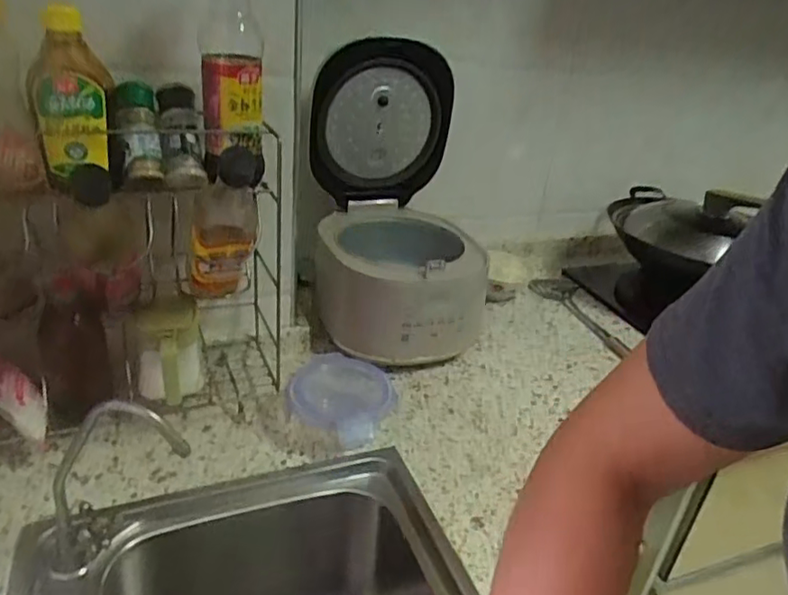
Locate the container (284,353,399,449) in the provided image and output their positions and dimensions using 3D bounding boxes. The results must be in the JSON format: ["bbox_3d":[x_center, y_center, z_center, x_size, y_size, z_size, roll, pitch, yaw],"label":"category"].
[{"bbox_3d":[-0.064,0.131,0.757,0.123,0.058,0.132,5,28,-3],"label":"container"}]

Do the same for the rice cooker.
[{"bbox_3d":[0.007,-0.145,0.925,0.268,0.404,0.374,4,28,-4],"label":"rice cooker"}]

